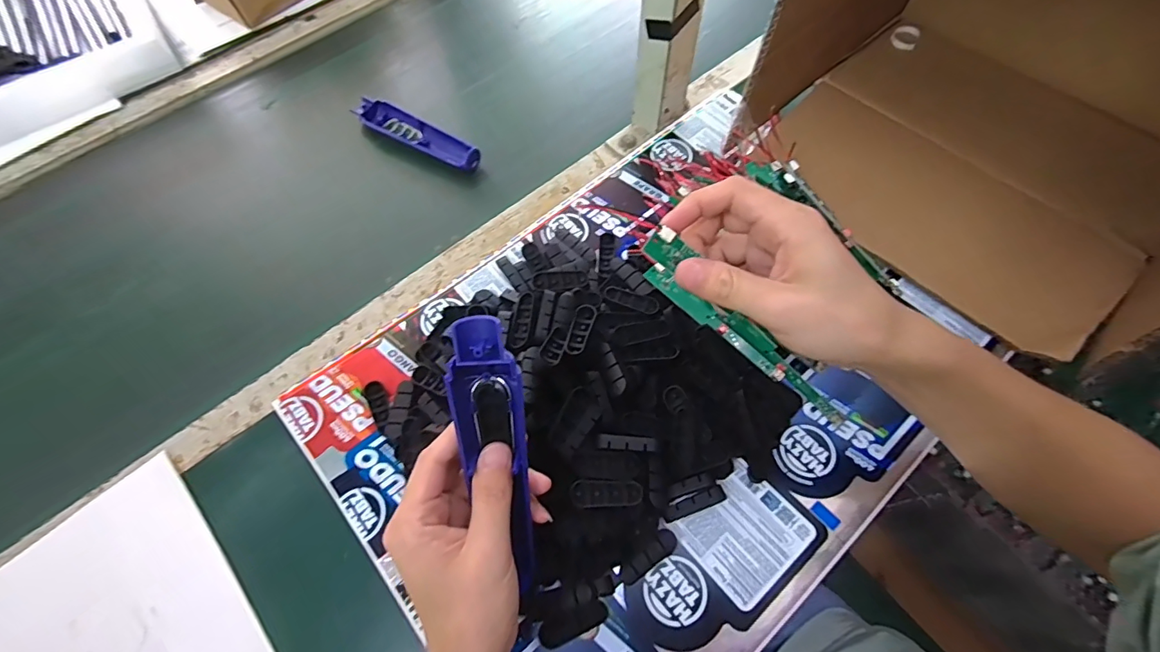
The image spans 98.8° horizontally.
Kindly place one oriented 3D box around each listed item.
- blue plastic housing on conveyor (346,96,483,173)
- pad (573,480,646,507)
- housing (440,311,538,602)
[{"bbox_3d":[-0.184,-0.217,0.566,0.167,0.016,0.039,28,68,15],"label":"blue plastic housing on conveyor"},{"bbox_3d":[0.018,0.114,0.340,0.047,0.006,0.016,-3,66,2],"label":"pad"},{"bbox_3d":[-0.045,0.073,0.281,0.039,0.023,0.161,-11,106,-4],"label":"housing"}]

